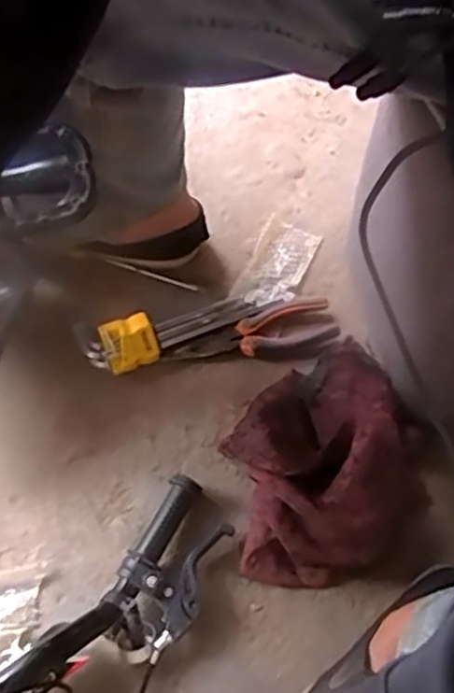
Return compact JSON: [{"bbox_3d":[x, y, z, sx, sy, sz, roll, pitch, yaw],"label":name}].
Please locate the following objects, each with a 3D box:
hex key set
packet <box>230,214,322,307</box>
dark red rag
[{"bbox_3d":[-0.057,-0.017,0.735,0.187,0.043,0.050,-18,67,-8],"label":"hex key set"},{"bbox_3d":[0.057,-0.093,0.790,0.065,0.008,0.117,24,68,10],"label":"packet"},{"bbox_3d":[0.085,0.110,0.639,0.199,0.089,0.180,-37,71,-15],"label":"dark red rag"}]

